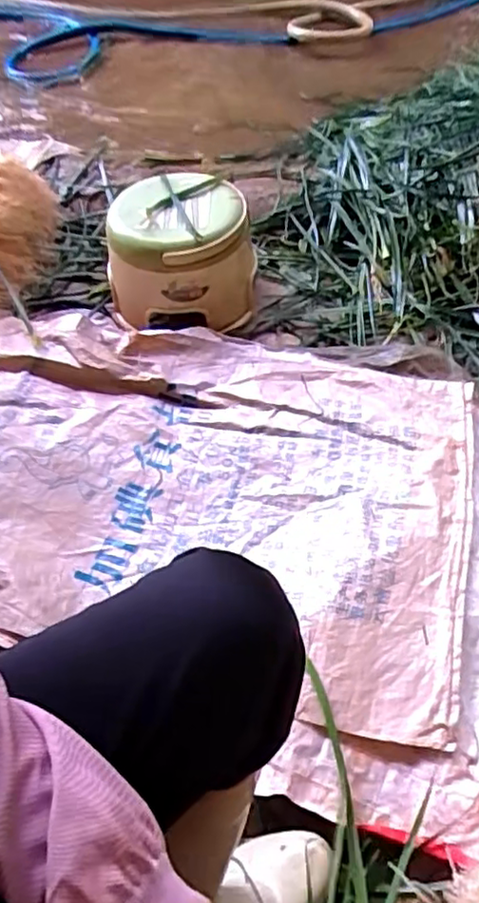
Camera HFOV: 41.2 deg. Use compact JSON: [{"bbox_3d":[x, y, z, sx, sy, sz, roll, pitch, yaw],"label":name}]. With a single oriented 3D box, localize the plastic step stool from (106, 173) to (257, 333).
[{"bbox_3d":[-0.104,-0.354,1.129,0.244,0.183,0.232,-6,52,-3],"label":"plastic step stool"}]

